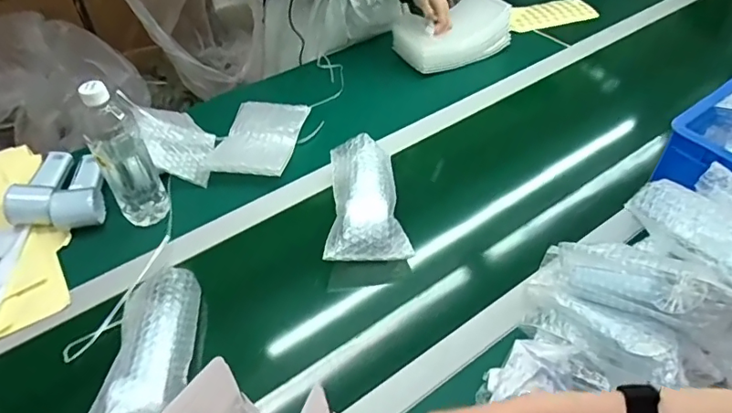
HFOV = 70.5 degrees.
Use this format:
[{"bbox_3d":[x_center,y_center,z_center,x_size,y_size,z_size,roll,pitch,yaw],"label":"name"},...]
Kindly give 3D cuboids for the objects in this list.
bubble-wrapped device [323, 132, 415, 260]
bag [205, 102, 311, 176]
[{"bbox_3d":[-0.003,-0.015,0.740,0.107,0.047,0.199,-4,48,-3],"label":"bubble-wrapped device"},{"bbox_3d":[-0.181,-0.116,0.869,0.127,0.021,0.190,6,43,8],"label":"bag"}]

